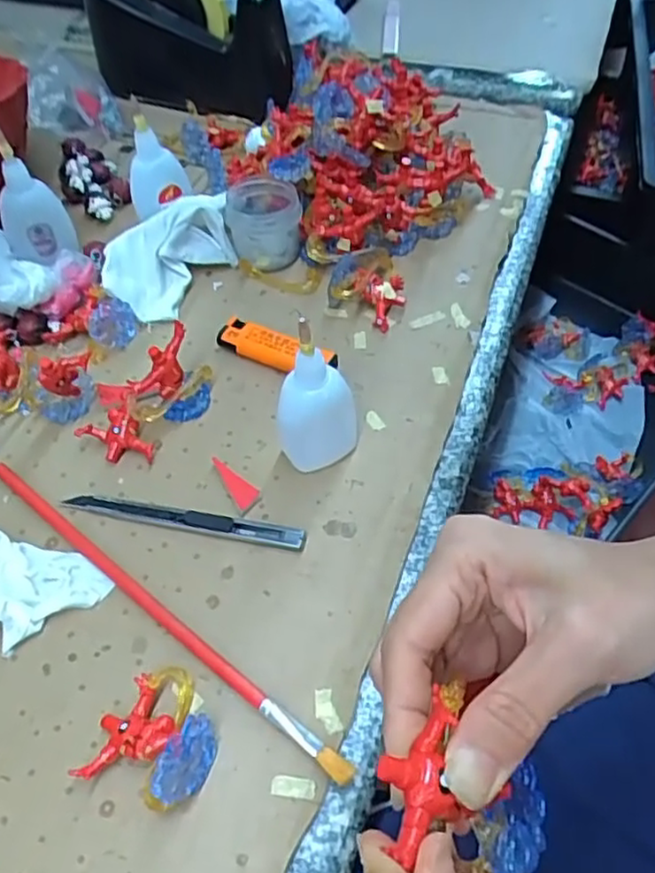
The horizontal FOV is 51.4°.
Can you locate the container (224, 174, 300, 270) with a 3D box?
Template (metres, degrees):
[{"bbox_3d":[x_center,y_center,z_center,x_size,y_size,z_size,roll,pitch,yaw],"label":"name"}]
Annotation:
[{"bbox_3d":[-0.045,-0.156,0.494,0.052,0.042,0.060,-1,53,2],"label":"container"}]

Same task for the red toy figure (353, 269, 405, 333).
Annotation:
[{"bbox_3d":[0.036,-0.095,0.460,0.034,0.020,0.046,-2,53,1],"label":"red toy figure"}]

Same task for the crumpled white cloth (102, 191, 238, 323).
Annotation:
[{"bbox_3d":[-0.115,-0.136,0.486,0.076,0.035,0.100,30,60,22],"label":"crumpled white cloth"}]

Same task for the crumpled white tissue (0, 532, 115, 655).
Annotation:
[{"bbox_3d":[-0.169,0.077,0.349,0.101,0.019,0.055,8,54,8],"label":"crumpled white tissue"}]

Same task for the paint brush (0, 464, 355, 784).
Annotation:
[{"bbox_3d":[-0.092,0.083,0.346,0.260,0.010,0.010,33,61,24],"label":"paint brush"}]

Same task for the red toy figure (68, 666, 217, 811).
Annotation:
[{"bbox_3d":[-0.075,0.131,0.302,0.053,0.023,0.054,-1,53,2],"label":"red toy figure"}]

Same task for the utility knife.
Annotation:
[{"bbox_3d":[-0.080,0.044,0.375,0.139,0.010,0.014,9,54,9],"label":"utility knife"}]

